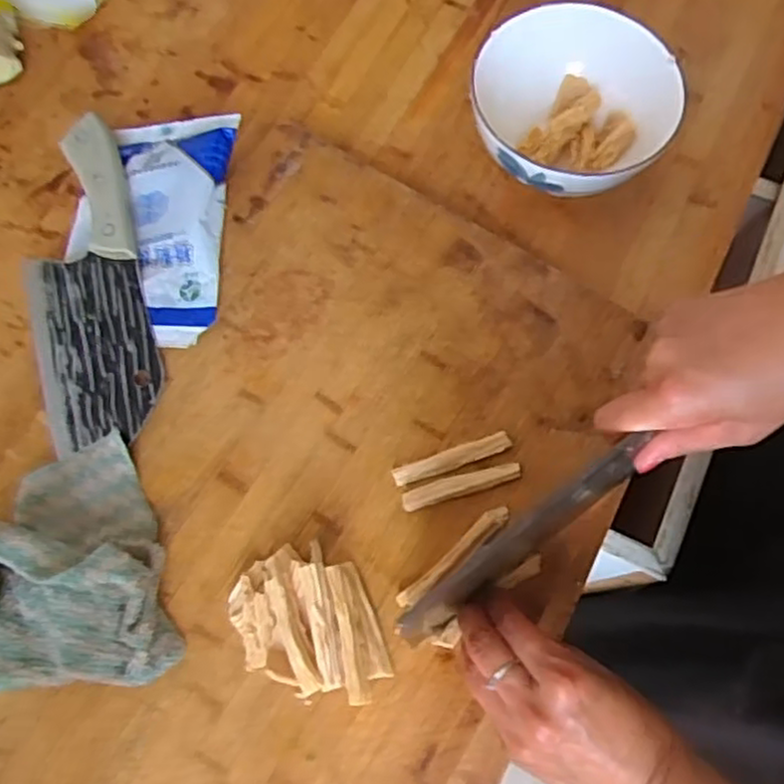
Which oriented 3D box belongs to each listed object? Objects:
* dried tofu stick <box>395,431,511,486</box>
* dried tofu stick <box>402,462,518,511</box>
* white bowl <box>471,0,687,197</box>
[{"bbox_3d":[0.037,0.041,0.449,0.075,0.009,0.012,-18,75,-5],"label":"dried tofu stick"},{"bbox_3d":[0.043,0.057,0.443,0.075,0.007,0.012,-16,75,-4],"label":"dried tofu stick"},{"bbox_3d":[0.121,-0.196,0.515,0.139,0.072,0.130,0,72,0],"label":"white bowl"}]

